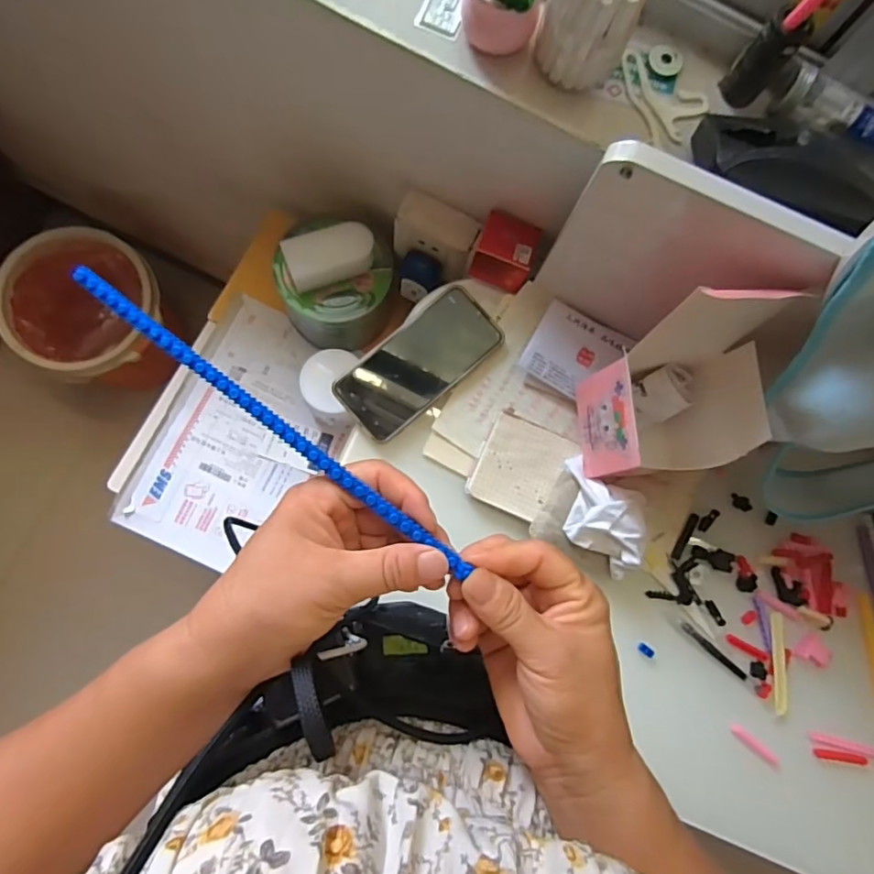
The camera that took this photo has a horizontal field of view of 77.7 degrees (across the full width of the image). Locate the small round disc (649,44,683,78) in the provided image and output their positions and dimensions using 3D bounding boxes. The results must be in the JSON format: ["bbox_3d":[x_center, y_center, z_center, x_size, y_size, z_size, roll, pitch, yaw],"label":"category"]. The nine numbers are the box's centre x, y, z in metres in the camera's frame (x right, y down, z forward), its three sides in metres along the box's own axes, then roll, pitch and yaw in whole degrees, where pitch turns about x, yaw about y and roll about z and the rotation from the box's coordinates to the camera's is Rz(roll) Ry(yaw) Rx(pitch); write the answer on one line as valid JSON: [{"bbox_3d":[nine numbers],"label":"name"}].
[{"bbox_3d":[0.173,-0.283,0.409,0.025,0.007,0.022,35,80,1],"label":"small round disc"}]

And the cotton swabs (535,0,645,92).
[{"bbox_3d":[0.104,-0.285,0.365,0.057,0.076,0.046,26,80,-1],"label":"cotton swabs"}]

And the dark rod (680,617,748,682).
[{"bbox_3d":[0.260,0.200,0.507,0.080,0.006,0.010,43,81,2],"label":"dark rod"}]

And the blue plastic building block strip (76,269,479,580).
[{"bbox_3d":[-0.080,-0.008,0.260,0.234,0.008,0.008,38,80,1],"label":"blue plastic building block strip"}]

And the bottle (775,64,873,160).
[{"bbox_3d":[0.305,-0.231,0.398,0.117,0.028,0.028,33,80,0],"label":"bottle"}]

